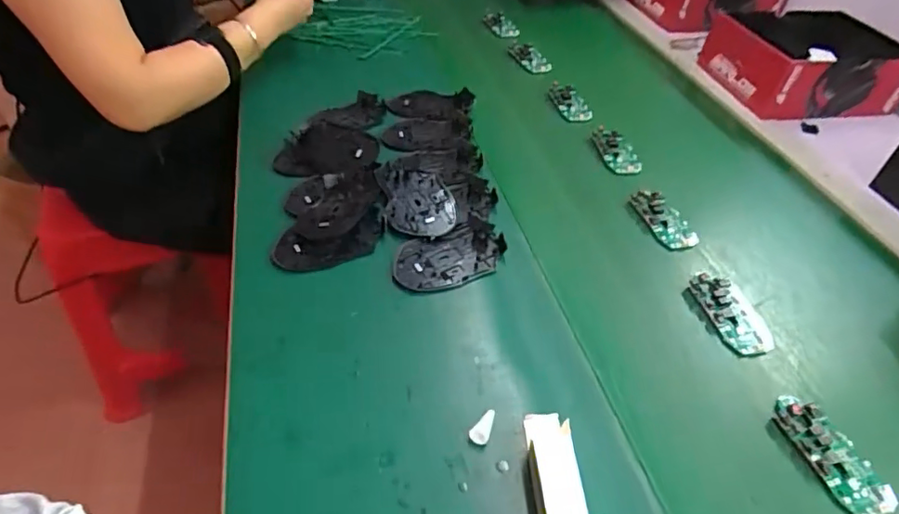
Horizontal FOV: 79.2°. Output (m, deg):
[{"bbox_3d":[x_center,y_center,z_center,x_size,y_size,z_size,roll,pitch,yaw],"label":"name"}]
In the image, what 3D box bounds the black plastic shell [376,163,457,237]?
[{"bbox_3d":[-0.036,-0.065,0.601,0.073,0.016,0.109,-9,47,-14],"label":"black plastic shell"}]

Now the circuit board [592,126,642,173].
[{"bbox_3d":[0.218,-0.140,0.710,0.044,0.015,0.078,-6,46,-11],"label":"circuit board"}]

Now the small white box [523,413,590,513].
[{"bbox_3d":[0.074,0.162,0.371,0.031,0.032,0.120,2,45,-3],"label":"small white box"}]

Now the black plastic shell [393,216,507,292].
[{"bbox_3d":[0.000,-0.001,0.548,0.115,0.009,0.073,-17,49,-20],"label":"black plastic shell"}]

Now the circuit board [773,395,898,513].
[{"bbox_3d":[0.296,0.153,0.423,0.043,0.013,0.097,-14,48,-18],"label":"circuit board"}]

